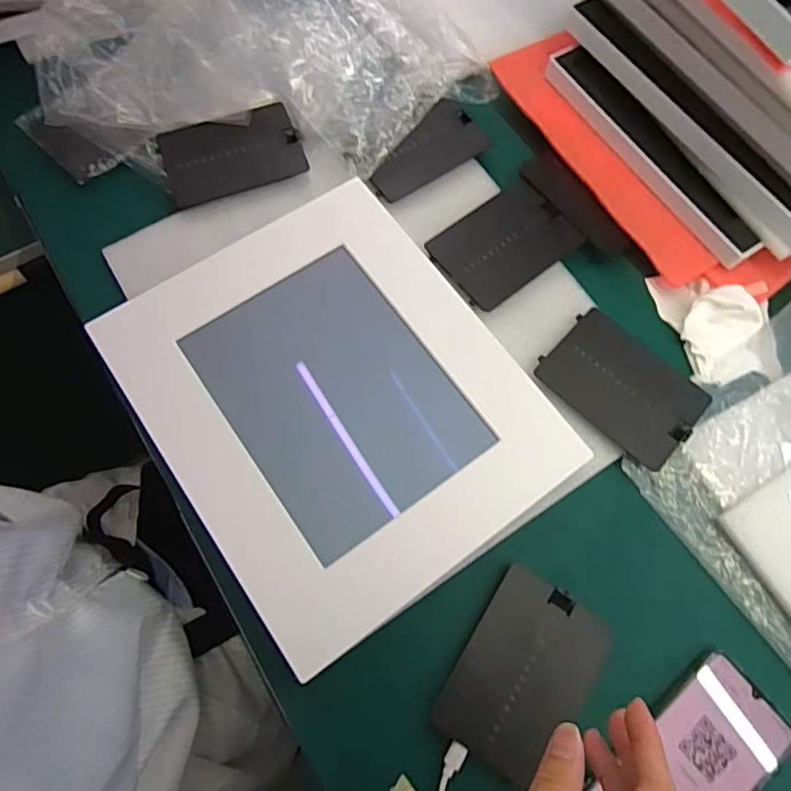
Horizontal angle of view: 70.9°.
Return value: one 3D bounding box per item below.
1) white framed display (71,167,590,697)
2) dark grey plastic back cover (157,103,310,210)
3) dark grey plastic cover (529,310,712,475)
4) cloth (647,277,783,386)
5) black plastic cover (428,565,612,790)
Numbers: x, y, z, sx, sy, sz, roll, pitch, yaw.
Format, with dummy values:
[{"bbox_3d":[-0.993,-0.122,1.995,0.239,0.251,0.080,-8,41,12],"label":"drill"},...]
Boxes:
[{"bbox_3d":[-0.039,-0.005,0.425,0.279,0.037,0.304,-34,75,-9],"label":"white framed display"},{"bbox_3d":[-0.148,-0.219,0.503,0.120,0.006,0.082,-21,73,-5],"label":"dark grey plastic back cover"},{"bbox_3d":[0.181,-0.009,0.440,0.118,0.011,0.087,39,77,13],"label":"dark grey plastic cover"},{"bbox_3d":[0.274,-0.059,0.465,0.088,0.030,0.098,-9,72,-1],"label":"cloth"},{"bbox_3d":[0.086,0.186,0.372,0.080,0.016,0.118,31,75,11],"label":"black plastic cover"}]

